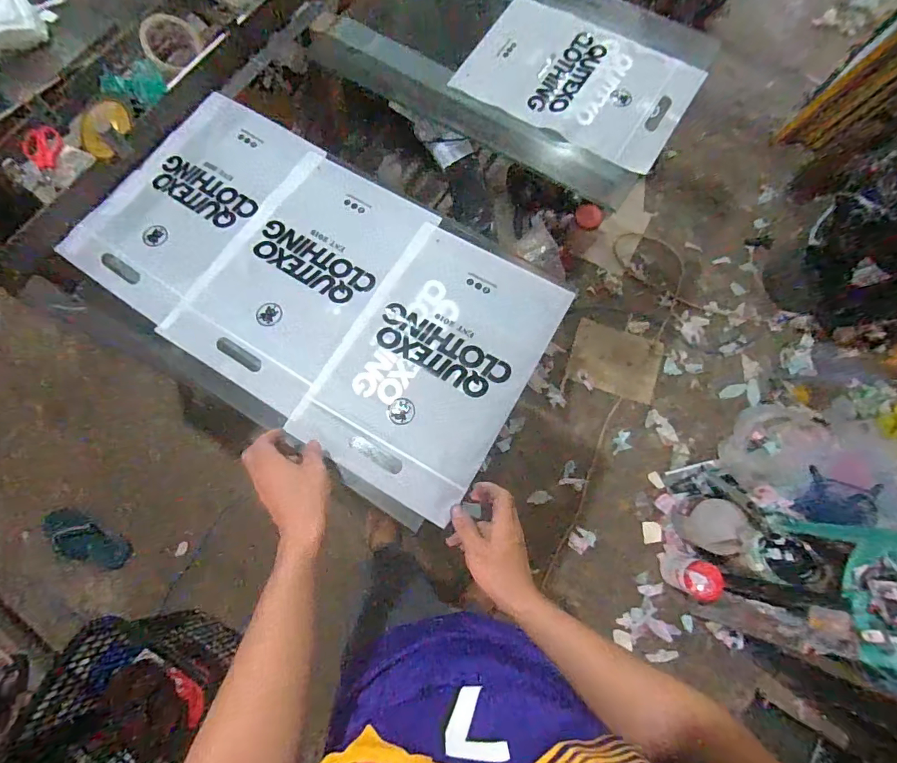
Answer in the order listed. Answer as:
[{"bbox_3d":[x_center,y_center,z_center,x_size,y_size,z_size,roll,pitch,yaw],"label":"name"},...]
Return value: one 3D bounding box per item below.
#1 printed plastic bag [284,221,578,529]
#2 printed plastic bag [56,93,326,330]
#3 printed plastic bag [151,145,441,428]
[{"bbox_3d":[-0.015,-0.033,0.604,0.234,0.012,0.371,29,77,8],"label":"printed plastic bag"},{"bbox_3d":[-0.404,-0.286,0.693,0.243,0.014,0.366,34,78,9],"label":"printed plastic bag"},{"bbox_3d":[-0.221,-0.163,0.653,0.243,0.009,0.369,32,77,10],"label":"printed plastic bag"}]

